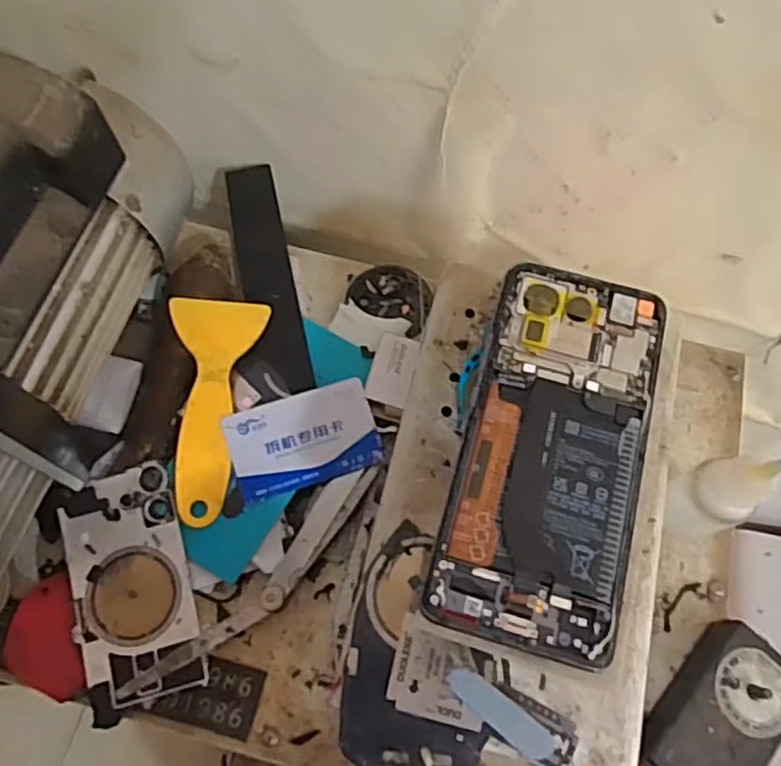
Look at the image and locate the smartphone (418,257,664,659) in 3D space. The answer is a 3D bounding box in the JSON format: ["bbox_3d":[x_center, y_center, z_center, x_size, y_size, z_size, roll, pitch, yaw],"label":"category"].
[{"bbox_3d":[0.068,0.025,0.282,0.072,0.011,0.161,16,67,4],"label":"smartphone"}]

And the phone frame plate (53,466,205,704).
[{"bbox_3d":[-0.144,0.113,0.379,0.064,0.006,0.121,-16,75,-6],"label":"phone frame plate"}]

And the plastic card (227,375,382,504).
[{"bbox_3d":[-0.051,0.033,0.401,0.085,0.004,0.053,-17,79,-6],"label":"plastic card"}]

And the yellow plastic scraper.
[{"bbox_3d":[-0.108,0.015,0.400,0.053,0.004,0.132,5,77,-3],"label":"yellow plastic scraper"}]

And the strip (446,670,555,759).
[{"bbox_3d":[0.047,0.143,0.293,0.050,0.004,0.013,35,70,12],"label":"strip"}]

